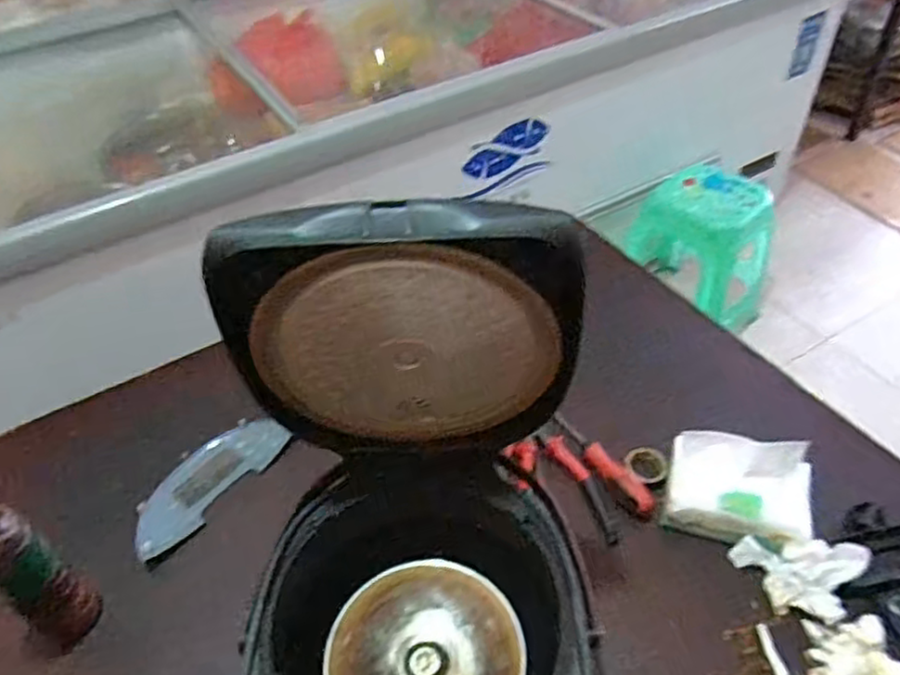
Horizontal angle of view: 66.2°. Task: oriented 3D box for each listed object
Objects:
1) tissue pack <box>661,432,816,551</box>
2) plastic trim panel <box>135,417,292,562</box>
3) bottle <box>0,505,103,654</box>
[{"bbox_3d":[0.304,0.163,0.727,0.144,0.085,0.082,6,46,9],"label":"tissue pack"},{"bbox_3d":[-0.288,0.166,0.820,0.072,0.014,0.211,41,56,8],"label":"plastic trim panel"},{"bbox_3d":[-0.392,0.216,0.637,0.058,0.190,0.064,27,53,26],"label":"bottle"}]

